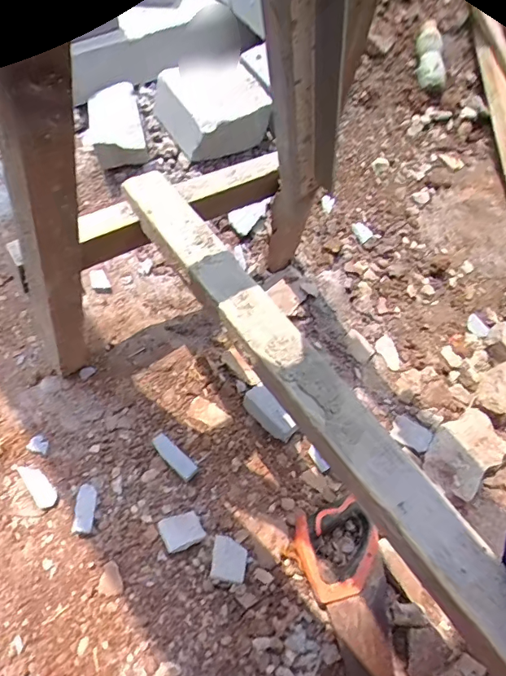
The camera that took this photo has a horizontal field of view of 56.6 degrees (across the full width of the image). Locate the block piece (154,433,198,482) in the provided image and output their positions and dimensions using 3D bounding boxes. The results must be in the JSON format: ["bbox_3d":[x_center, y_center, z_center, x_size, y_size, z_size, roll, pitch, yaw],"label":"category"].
[{"bbox_3d":[-0.126,0.192,0.760,0.088,0.015,0.028,45,60,2],"label":"block piece"}]

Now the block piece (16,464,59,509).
[{"bbox_3d":[-0.315,0.214,0.689,0.029,0.012,0.073,-32,62,-25],"label":"block piece"}]

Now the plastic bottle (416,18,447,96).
[{"bbox_3d":[0.420,-0.661,1.096,0.064,0.046,0.176,-2,82,-7],"label":"plastic bottle"}]

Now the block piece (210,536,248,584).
[{"bbox_3d":[-0.035,0.327,0.698,0.050,0.015,0.063,7,53,0],"label":"block piece"}]

